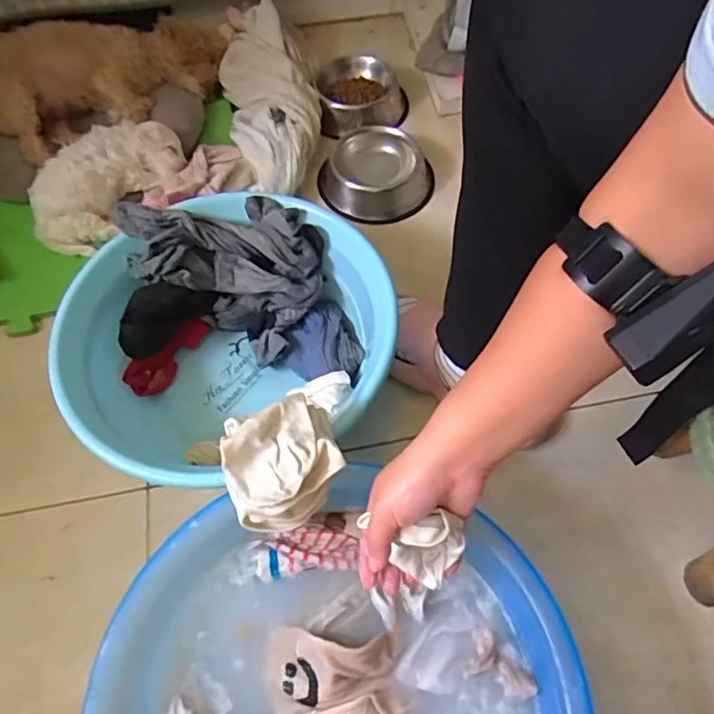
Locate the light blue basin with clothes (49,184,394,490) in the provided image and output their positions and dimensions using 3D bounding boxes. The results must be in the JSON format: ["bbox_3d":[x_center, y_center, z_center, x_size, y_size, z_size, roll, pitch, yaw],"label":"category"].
[{"bbox_3d":[-0.137,-0.020,0.617,0.320,0.144,0.314,-1,62,2],"label":"light blue basin with clothes"}]

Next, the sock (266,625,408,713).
[{"bbox_3d":[-0.020,0.263,0.444,0.110,0.026,0.081,1,62,3],"label":"sock"}]

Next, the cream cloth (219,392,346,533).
[{"bbox_3d":[-0.059,0.082,0.446,0.089,0.040,0.102,-19,63,-8],"label":"cream cloth"}]

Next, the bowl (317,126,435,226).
[{"bbox_3d":[0.028,-0.272,0.819,0.164,0.039,0.148,0,62,3],"label":"bowl"}]

